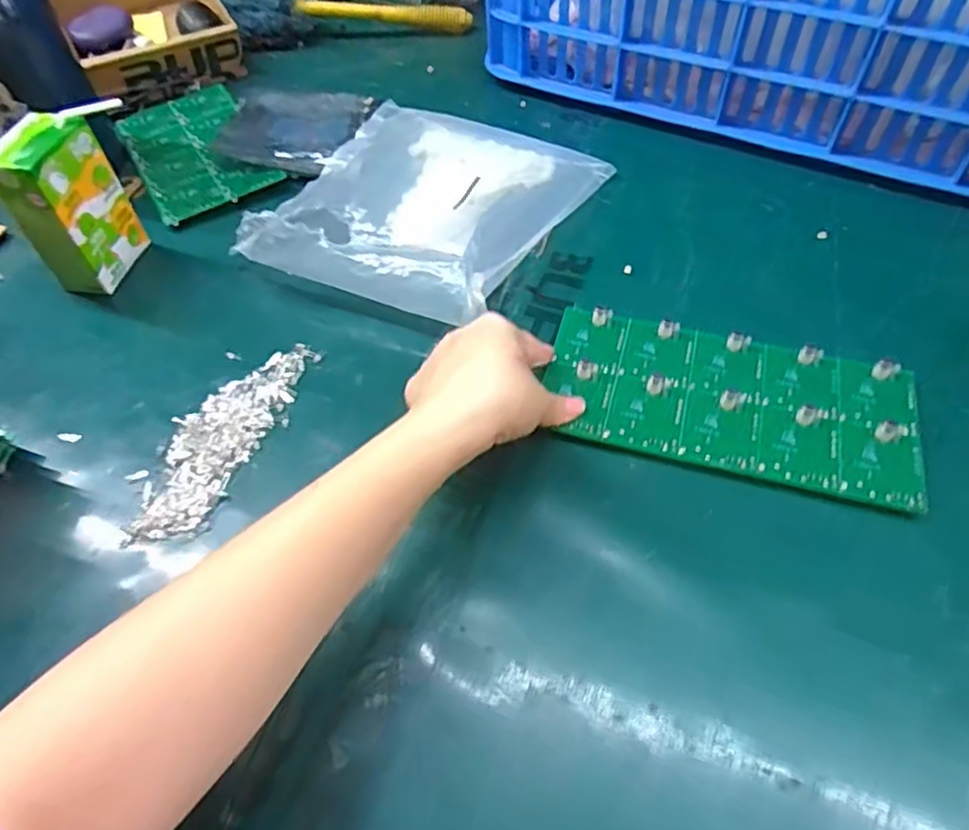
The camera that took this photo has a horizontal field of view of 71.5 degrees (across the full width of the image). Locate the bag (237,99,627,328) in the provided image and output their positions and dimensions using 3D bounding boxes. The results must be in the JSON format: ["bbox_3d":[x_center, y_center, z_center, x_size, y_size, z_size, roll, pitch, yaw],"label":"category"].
[{"bbox_3d":[-0.044,-0.178,0.537,0.222,0.043,0.242,21,58,17],"label":"bag"}]

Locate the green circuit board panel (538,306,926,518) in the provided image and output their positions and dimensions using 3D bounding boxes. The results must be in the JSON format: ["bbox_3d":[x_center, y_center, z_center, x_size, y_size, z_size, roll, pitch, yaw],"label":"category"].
[{"bbox_3d":[0.151,-0.011,0.421,0.221,0.008,0.107,15,57,13],"label":"green circuit board panel"}]

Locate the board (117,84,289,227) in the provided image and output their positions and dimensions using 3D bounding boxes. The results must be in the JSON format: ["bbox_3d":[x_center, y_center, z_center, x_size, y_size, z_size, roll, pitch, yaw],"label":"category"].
[{"bbox_3d":[-0.264,-0.243,0.615,0.105,0.006,0.186,-27,58,-15],"label":"board"}]

